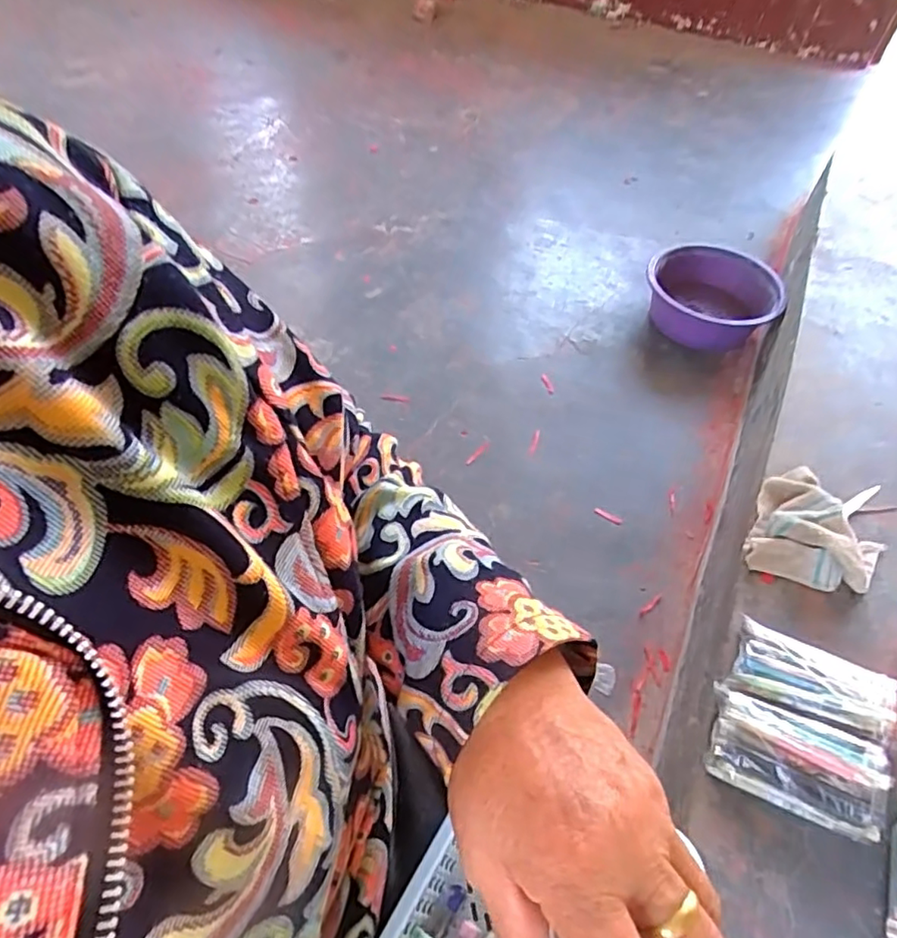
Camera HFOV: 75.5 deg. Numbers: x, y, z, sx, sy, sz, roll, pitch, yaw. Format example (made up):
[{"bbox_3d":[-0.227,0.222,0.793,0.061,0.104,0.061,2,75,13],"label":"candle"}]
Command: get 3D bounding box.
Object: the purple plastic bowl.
[{"bbox_3d":[0.560,-0.371,1.256,0.271,0.115,0.239,21,55,15],"label":"purple plastic bowl"}]

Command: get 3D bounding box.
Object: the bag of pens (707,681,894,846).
[{"bbox_3d":[0.351,0.297,0.590,0.154,0.054,0.087,22,55,15],"label":"bag of pens"}]

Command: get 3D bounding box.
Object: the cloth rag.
[{"bbox_3d":[0.482,0.081,0.753,0.150,0.061,0.166,26,56,18],"label":"cloth rag"}]

